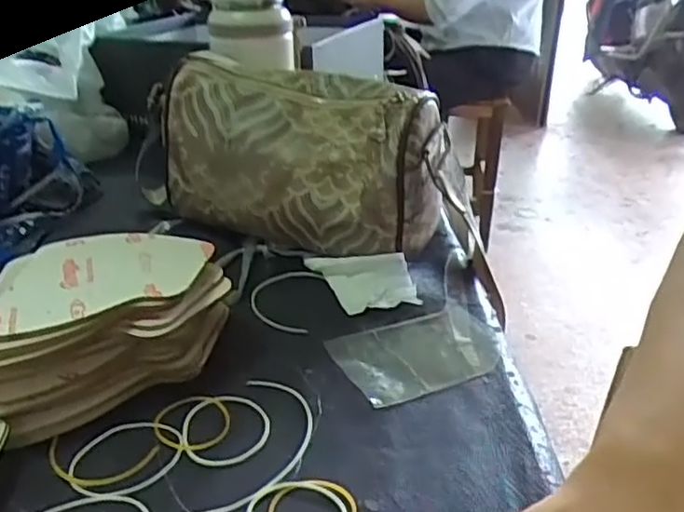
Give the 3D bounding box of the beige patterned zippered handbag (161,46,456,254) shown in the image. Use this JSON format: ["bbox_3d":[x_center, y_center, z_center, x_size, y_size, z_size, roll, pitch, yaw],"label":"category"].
[{"bbox_3d":[-0.033,-0.077,0.575,0.235,0.140,0.099,13,29,21],"label":"beige patterned zippered handbag"}]

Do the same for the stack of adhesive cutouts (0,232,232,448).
[{"bbox_3d":[-0.157,0.038,0.444,0.168,0.062,0.117,-15,31,-29],"label":"stack of adhesive cutouts"}]

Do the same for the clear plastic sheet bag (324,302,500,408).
[{"bbox_3d":[0.052,0.063,0.467,0.108,0.013,0.073,-13,30,-26],"label":"clear plastic sheet bag"}]

